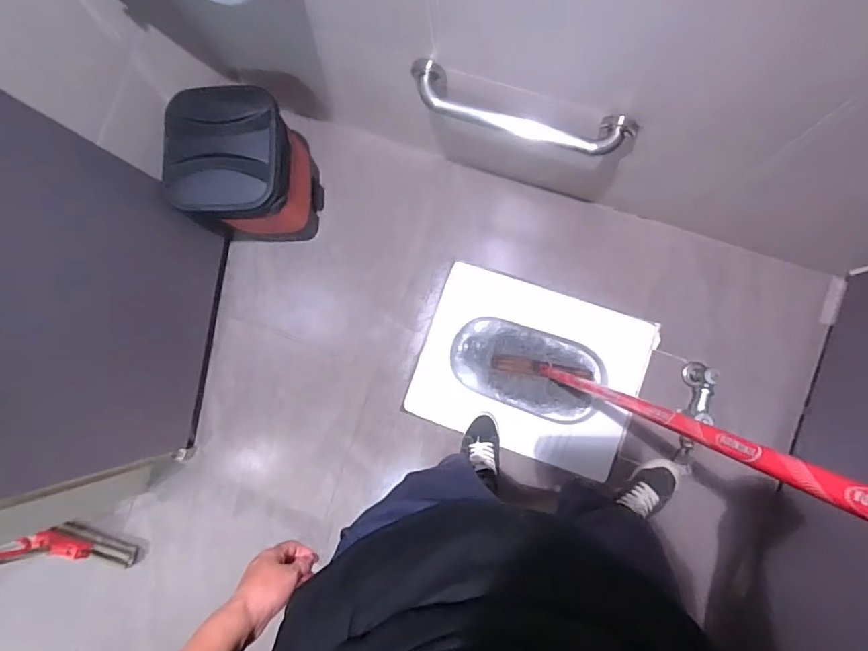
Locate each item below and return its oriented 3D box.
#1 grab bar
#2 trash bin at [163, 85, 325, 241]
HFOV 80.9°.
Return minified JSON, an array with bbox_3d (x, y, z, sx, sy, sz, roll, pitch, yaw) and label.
[{"bbox_3d":[0.158,-0.396,0.954,0.418,0.059,0.084,19,86,7],"label":"grab bar"},{"bbox_3d":[-0.431,-0.372,1.224,0.267,0.356,0.304,7,86,6],"label":"trash bin"}]

